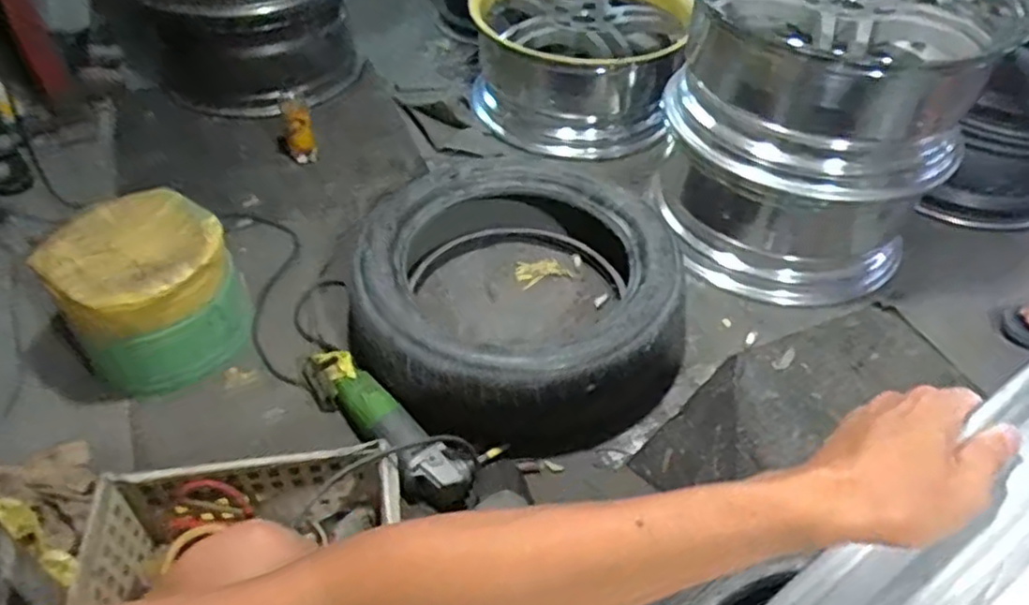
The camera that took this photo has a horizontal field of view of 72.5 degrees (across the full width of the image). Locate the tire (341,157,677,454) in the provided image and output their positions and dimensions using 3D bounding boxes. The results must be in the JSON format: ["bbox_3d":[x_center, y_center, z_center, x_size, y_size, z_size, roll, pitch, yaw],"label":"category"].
[{"bbox_3d":[-0.002,-0.025,1.113,0.470,0.178,0.489,0,46,0],"label":"tire"}]

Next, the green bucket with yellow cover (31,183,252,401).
[{"bbox_3d":[-0.549,-0.017,1.078,0.231,0.227,0.234,0,46,0],"label":"green bucket with yellow cover"}]

